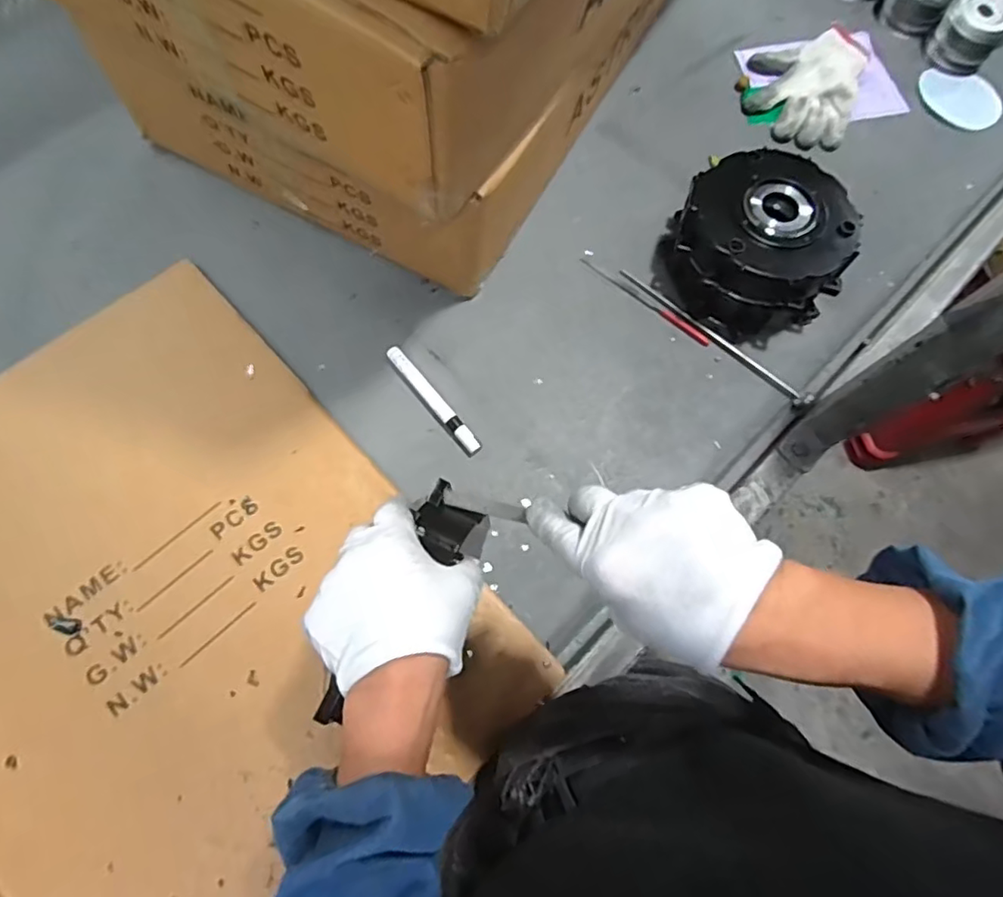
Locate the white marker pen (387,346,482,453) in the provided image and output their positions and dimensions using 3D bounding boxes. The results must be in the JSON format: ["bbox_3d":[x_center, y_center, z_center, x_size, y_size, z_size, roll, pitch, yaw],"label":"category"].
[{"bbox_3d":[-0.070,-0.053,0.611,0.016,0.013,0.142,-37,77,-16],"label":"white marker pen"}]

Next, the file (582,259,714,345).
[{"bbox_3d":[0.166,-0.172,0.678,0.175,0.004,0.014,37,72,9],"label":"file"}]

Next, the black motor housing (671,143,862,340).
[{"bbox_3d":[0.288,-0.226,0.645,0.171,0.108,0.157,1,70,-4],"label":"black motor housing"}]

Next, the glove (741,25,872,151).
[{"bbox_3d":[0.415,-0.502,0.801,0.146,0.029,0.204,26,70,5],"label":"glove"}]

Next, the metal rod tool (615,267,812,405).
[{"bbox_3d":[0.242,-0.132,0.666,0.256,0.010,0.018,41,75,13],"label":"metal rod tool"}]

